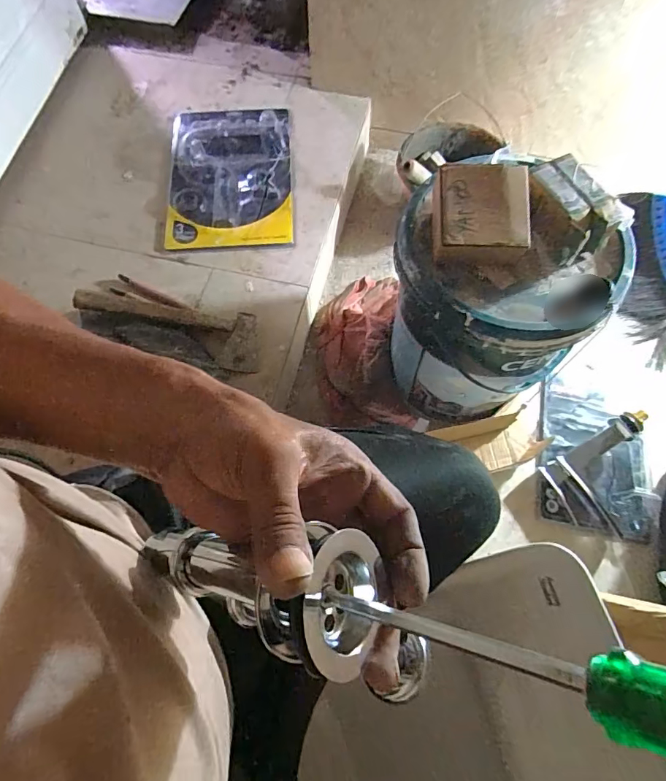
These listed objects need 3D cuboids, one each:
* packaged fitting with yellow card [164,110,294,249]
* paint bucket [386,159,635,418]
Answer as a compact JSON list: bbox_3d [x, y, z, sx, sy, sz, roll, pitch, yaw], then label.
[{"bbox_3d":[-0.224,-0.475,0.991,0.266,0.039,0.389,-5,67,1],"label":"packaged fitting with yellow card"},{"bbox_3d":[0.239,-0.122,0.729,0.294,0.388,0.238,-2,66,-1],"label":"paint bucket"}]

